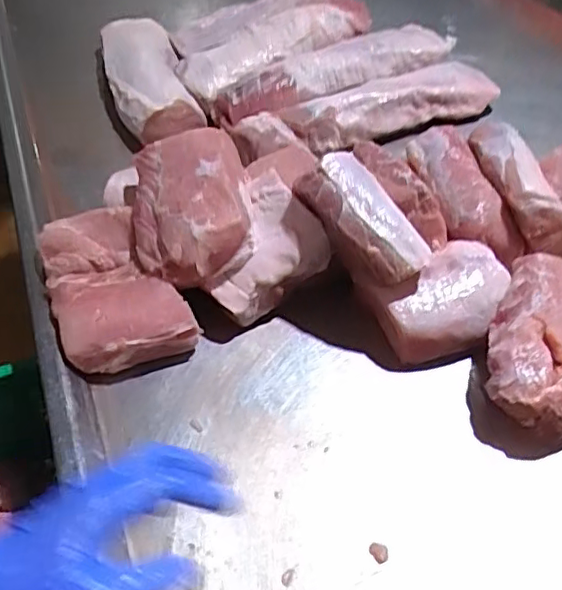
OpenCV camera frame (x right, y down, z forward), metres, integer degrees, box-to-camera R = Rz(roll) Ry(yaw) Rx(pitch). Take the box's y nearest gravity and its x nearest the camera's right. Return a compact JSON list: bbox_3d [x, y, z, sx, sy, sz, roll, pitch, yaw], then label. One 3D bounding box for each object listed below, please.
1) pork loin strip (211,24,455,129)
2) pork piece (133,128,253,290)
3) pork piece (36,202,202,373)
[{"bbox_3d":[0.097,-0.360,0.954,0.426,0.061,0.126,-25,51,-19],"label":"pork loin strip"},{"bbox_3d":[-0.104,-0.101,0.685,0.128,0.085,0.186,-8,47,-5],"label":"pork piece"},{"bbox_3d":[-0.199,-0.012,0.698,0.133,0.076,0.226,-21,50,-16],"label":"pork piece"}]

